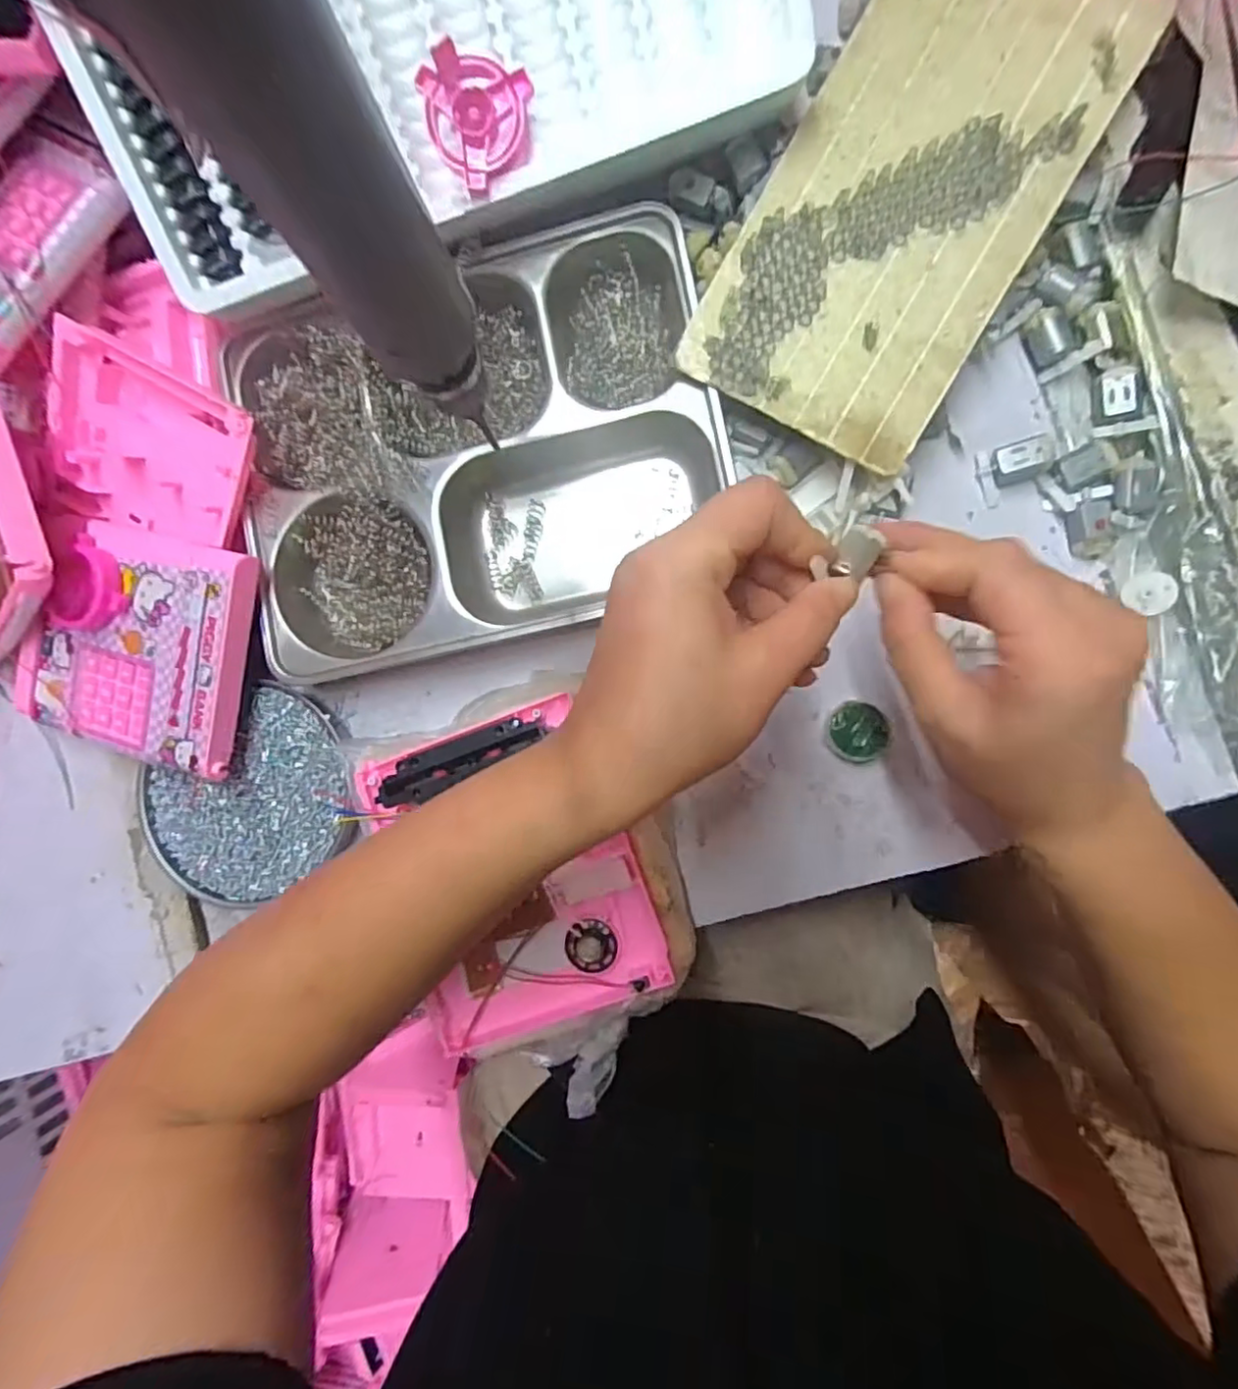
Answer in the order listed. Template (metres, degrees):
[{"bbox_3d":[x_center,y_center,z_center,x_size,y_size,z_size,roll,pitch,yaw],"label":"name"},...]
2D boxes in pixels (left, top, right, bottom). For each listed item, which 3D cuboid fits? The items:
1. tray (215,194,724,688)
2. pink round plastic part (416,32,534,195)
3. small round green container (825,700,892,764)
[{"bbox_3d":[-0.084,-0.138,0.376,0.278,0.048,0.207,-17,86,6],"label":"tray"},{"bbox_3d":[-0.070,-0.286,0.309,0.052,0.015,0.052,0,117,0],"label":"pink round plastic part"},{"bbox_3d":[0.132,0.021,0.352,0.033,0.019,0.034,0,88,7],"label":"small round green container"}]

